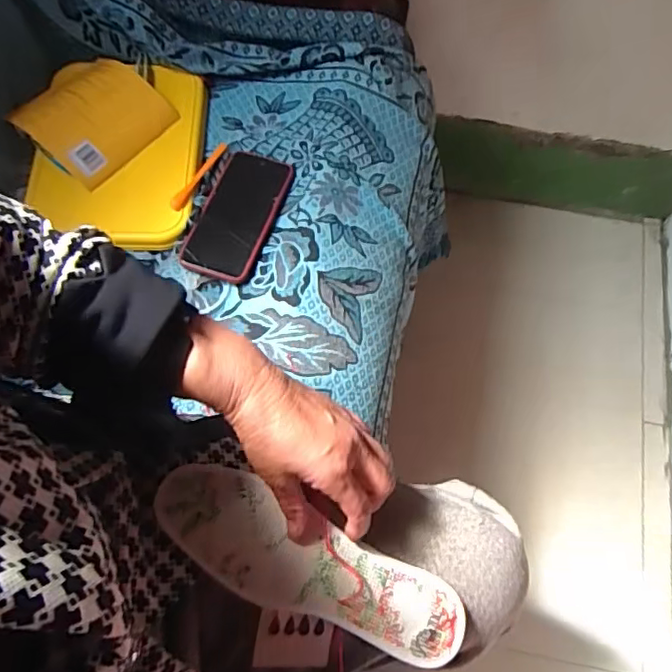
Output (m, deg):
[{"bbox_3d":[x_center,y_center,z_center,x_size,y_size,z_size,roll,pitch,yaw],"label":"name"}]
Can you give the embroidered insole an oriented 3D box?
[{"bbox_3d":[-0.017,0.168,0.417,0.236,0.008,0.072,30,61,-3],"label":"embroidered insole"}]

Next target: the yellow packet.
[{"bbox_3d":[-0.280,-0.256,0.668,0.145,0.046,0.149,35,73,9],"label":"yellow packet"}]

